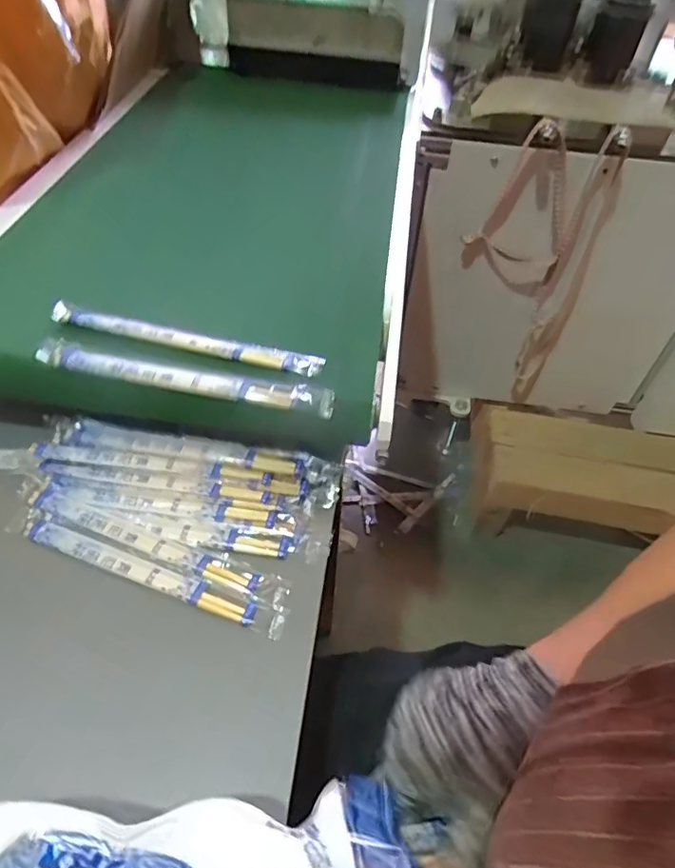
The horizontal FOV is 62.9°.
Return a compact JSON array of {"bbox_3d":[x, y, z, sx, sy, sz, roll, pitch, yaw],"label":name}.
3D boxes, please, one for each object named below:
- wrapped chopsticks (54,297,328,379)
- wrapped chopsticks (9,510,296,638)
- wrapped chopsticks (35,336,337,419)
[{"bbox_3d":[-0.124,-0.077,0.444,0.227,0.013,0.021,13,51,7],"label":"wrapped chopsticks"},{"bbox_3d":[-0.146,0.101,0.412,0.227,0.008,0.019,17,51,11],"label":"wrapped chopsticks"},{"bbox_3d":[-0.116,-0.044,0.421,0.227,0.017,0.024,9,50,4],"label":"wrapped chopsticks"}]

